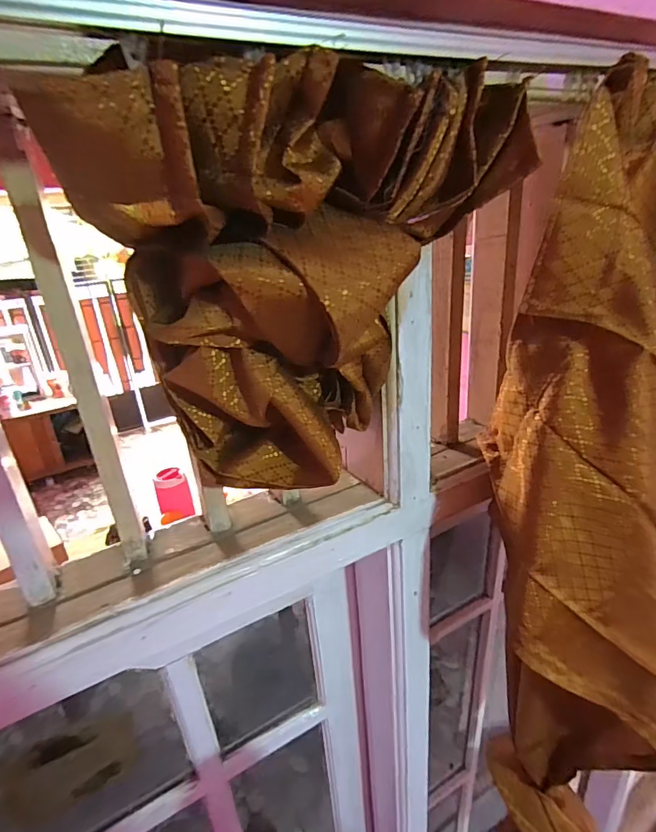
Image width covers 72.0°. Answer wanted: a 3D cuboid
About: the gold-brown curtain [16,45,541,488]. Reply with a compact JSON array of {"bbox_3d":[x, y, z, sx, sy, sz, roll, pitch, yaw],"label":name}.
[{"bbox_3d":[-0.003,-0.064,0.272,0.232,0.225,0.095,-12,26,-18],"label":"gold-brown curtain"}]

